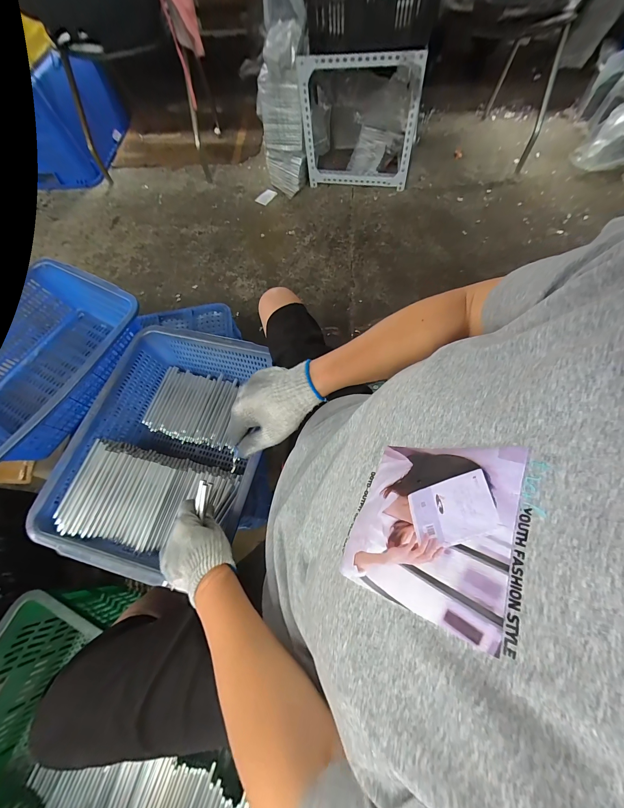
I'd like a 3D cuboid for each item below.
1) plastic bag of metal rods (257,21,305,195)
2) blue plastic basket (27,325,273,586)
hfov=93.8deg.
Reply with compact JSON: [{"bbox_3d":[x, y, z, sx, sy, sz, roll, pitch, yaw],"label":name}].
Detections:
[{"bbox_3d":[-0.112,-1.085,1.135,0.173,0.438,0.110,-7,67,0],"label":"plastic bag of metal rods"},{"bbox_3d":[-0.266,0.078,0.588,0.332,0.128,0.435,12,68,7],"label":"blue plastic basket"}]

